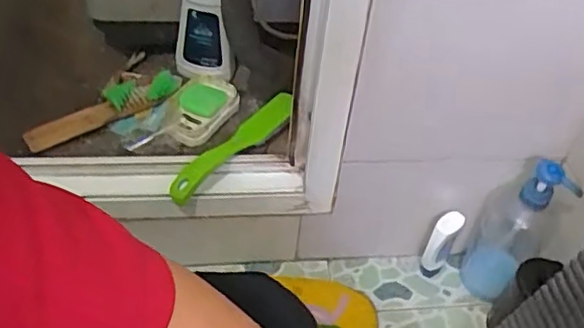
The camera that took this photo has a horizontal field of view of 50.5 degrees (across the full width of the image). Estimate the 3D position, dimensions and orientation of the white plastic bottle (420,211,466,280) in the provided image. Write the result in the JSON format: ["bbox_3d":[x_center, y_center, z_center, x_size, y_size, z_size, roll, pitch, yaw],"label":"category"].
[{"bbox_3d":[0.207,0.115,0.866,0.031,0.115,0.042,27,53,18],"label":"white plastic bottle"}]

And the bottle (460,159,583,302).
[{"bbox_3d":[0.290,0.085,0.815,0.086,0.258,0.070,27,53,18],"label":"bottle"}]

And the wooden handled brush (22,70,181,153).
[{"bbox_3d":[-0.263,-0.081,0.876,0.228,0.018,0.065,-24,54,-24],"label":"wooden handled brush"}]

